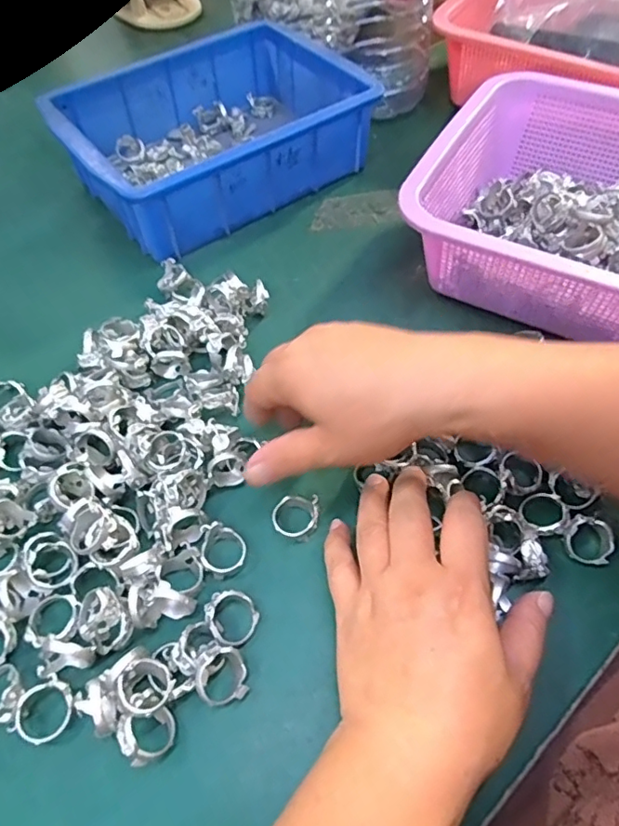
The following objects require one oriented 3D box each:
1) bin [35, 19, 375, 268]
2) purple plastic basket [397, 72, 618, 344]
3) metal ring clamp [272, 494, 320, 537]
[{"bbox_3d":[-0.082,-0.245,0.476,0.240,0.075,0.175,-33,62,-20],"label":"bin"},{"bbox_3d":[0.232,-0.125,0.383,0.296,0.088,0.221,25,60,16],"label":"purple plastic basket"},{"bbox_3d":[-0.008,0.058,0.304,0.026,0.015,0.024,-3,56,-2],"label":"metal ring clamp"}]

